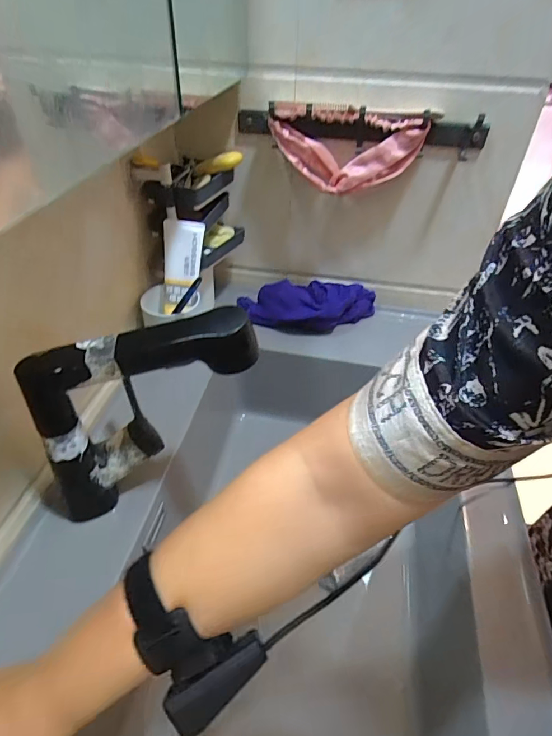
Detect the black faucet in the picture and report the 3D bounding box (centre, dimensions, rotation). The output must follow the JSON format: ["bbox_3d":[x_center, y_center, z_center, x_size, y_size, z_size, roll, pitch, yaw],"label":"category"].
[{"bbox_3d":[-0.118,0.050,0.423,0.195,0.221,0.056,-5,41,-9],"label":"black faucet"}]

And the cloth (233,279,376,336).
[{"bbox_3d":[0.051,-0.103,0.736,0.227,0.061,0.100,2,40,0],"label":"cloth"}]

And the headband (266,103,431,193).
[{"bbox_3d":[0.094,-0.299,0.612,0.199,0.100,0.029,8,41,6],"label":"headband"}]

